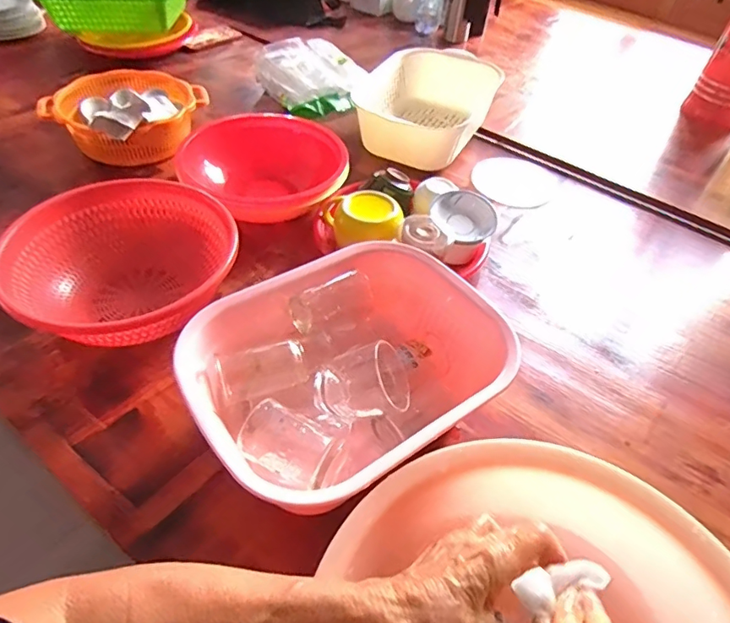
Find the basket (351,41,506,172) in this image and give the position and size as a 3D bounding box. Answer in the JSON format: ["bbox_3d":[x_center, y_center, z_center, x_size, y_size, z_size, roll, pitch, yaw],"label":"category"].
[{"bbox_3d":[0.118,-0.392,0.960,0.226,0.104,0.277,16,48,9],"label":"basket"}]

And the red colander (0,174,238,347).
[{"bbox_3d":[-0.285,-0.048,0.610,0.254,0.090,0.251,35,54,24],"label":"red colander"}]

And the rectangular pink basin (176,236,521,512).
[{"bbox_3d":[-0.015,0.065,0.524,0.306,0.115,0.235,-26,55,-26],"label":"rectangular pink basin"}]

